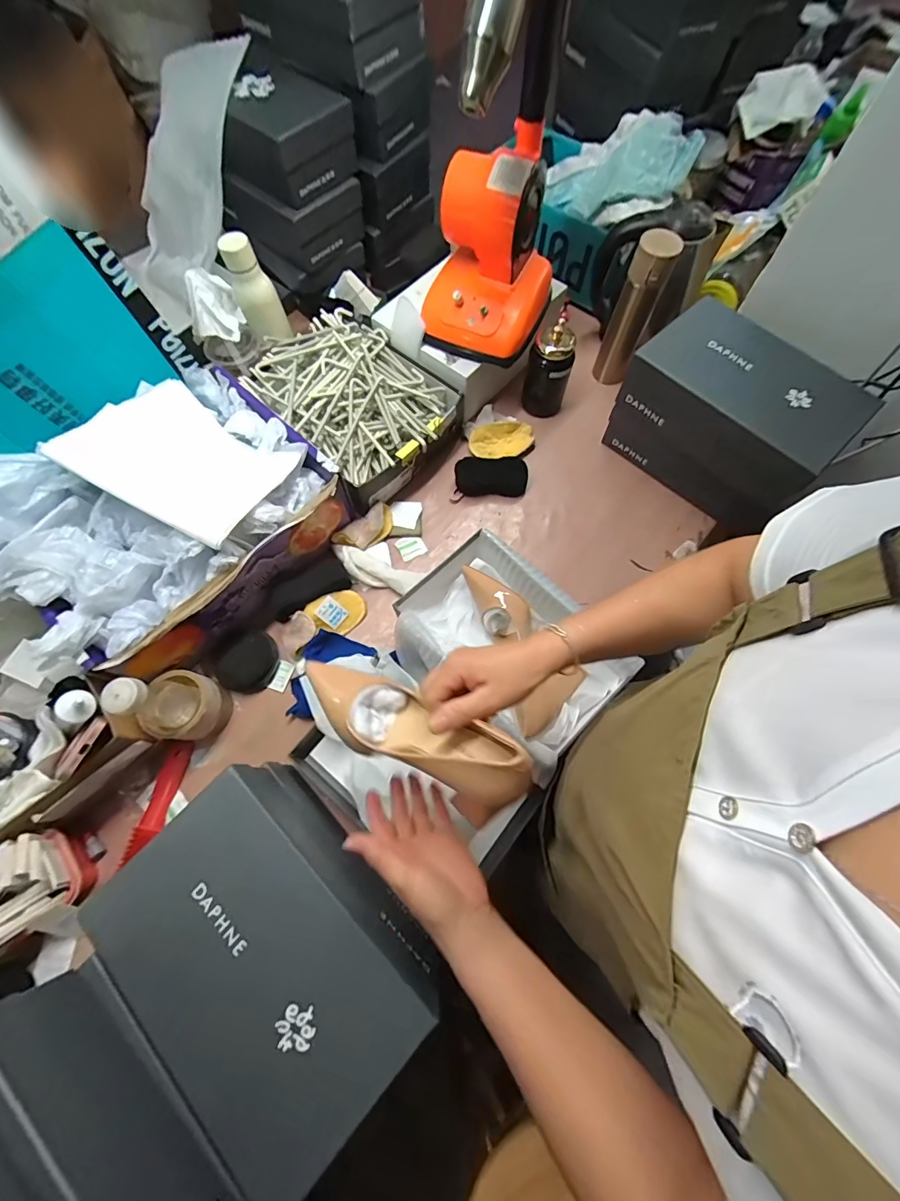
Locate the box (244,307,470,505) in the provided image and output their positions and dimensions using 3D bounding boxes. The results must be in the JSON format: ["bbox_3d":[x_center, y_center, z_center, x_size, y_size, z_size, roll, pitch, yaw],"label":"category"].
[{"bbox_3d":[-0.165,-0.348,0.760,0.322,0.098,0.240,38,74,12],"label":"box"}]

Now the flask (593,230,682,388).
[{"bbox_3d":[0.316,-0.489,0.767,0.064,0.259,0.055,24,72,8],"label":"flask"}]

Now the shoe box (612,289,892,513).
[{"bbox_3d":[0.429,-0.299,0.649,0.171,0.094,0.290,-42,76,-14],"label":"shoe box"}]

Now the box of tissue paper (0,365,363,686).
[{"bbox_3d":[-0.398,-0.120,0.618,0.320,0.199,0.424,36,74,12],"label":"box of tissue paper"}]

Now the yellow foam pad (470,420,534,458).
[{"bbox_3d":[0.099,-0.294,0.804,0.121,0.034,0.065,-15,71,-6],"label":"yellow foam pad"}]

